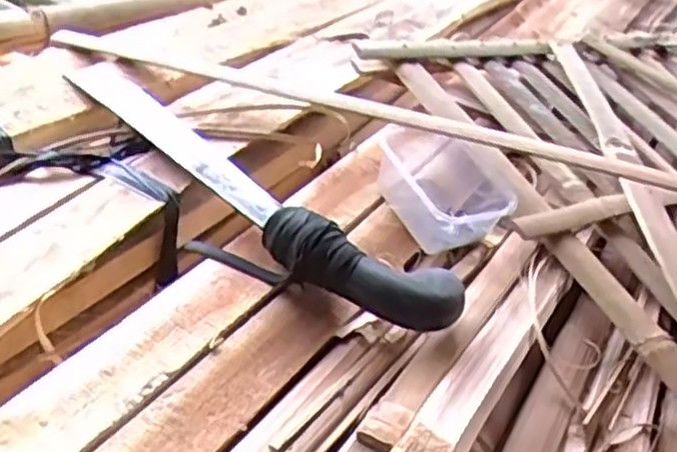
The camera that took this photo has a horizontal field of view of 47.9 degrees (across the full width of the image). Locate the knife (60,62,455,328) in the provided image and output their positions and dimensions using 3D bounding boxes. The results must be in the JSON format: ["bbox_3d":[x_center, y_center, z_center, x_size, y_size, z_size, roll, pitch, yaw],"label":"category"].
[{"bbox_3d":[-0.083,-0.036,0.586,0.403,0.040,0.066,30,38,32],"label":"knife"}]

